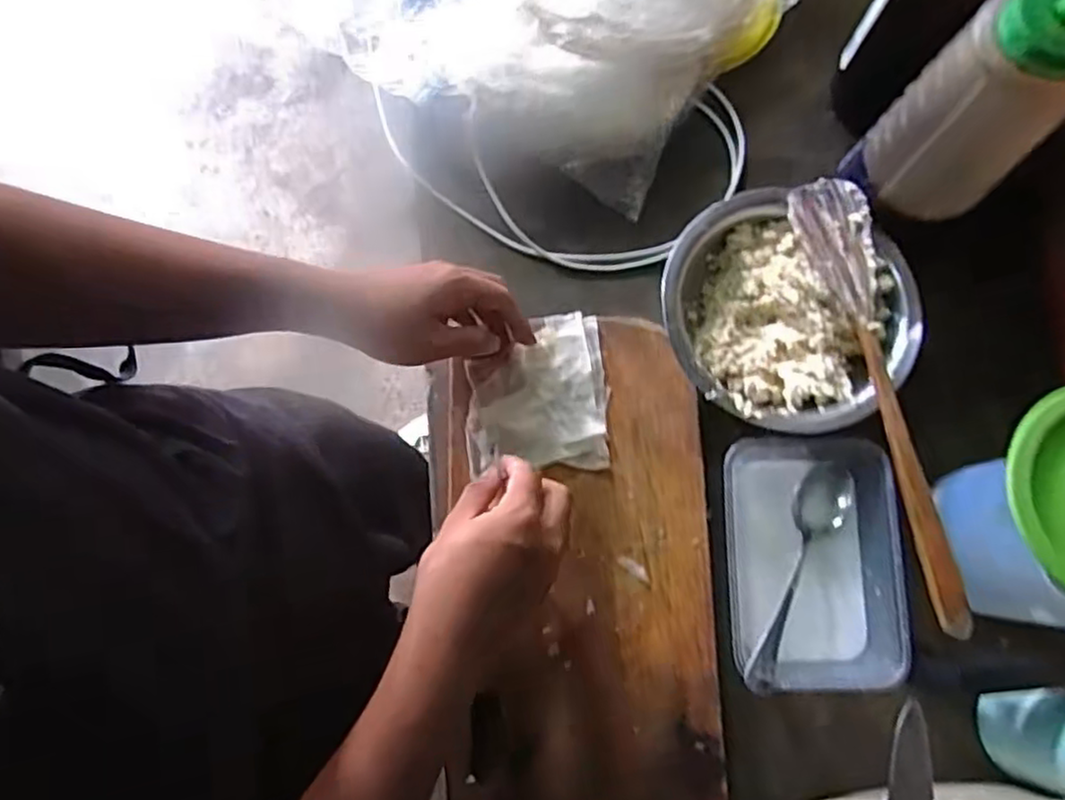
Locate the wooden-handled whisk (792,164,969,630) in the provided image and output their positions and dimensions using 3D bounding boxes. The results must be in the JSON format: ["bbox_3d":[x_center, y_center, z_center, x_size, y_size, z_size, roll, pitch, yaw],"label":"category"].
[{"bbox_3d":[0.261,-0.010,0.507,0.056,0.033,0.332,-14,78,-2],"label":"wooden-handled whisk"}]

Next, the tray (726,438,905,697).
[{"bbox_3d":[0.204,0.118,0.515,0.120,0.038,0.175,-1,78,1],"label":"tray"}]

